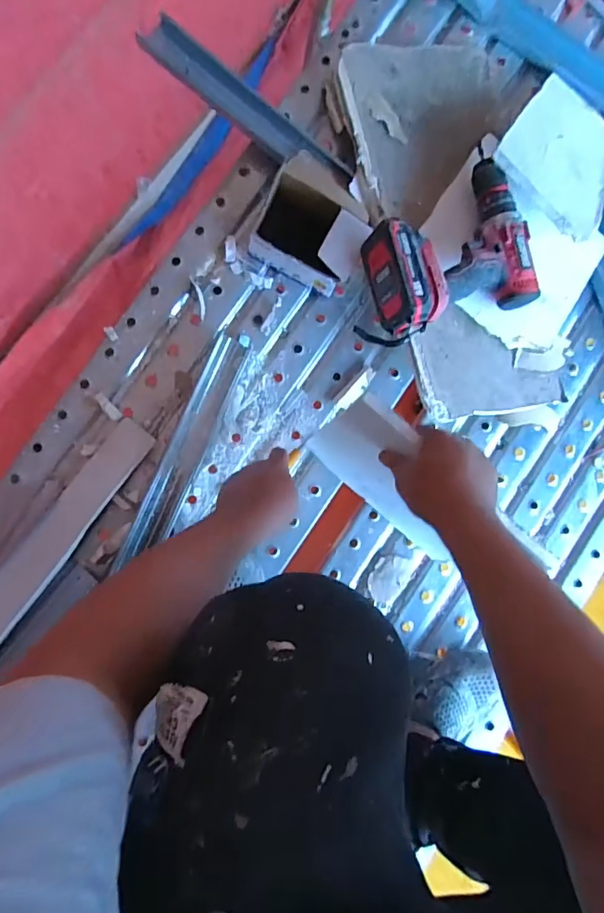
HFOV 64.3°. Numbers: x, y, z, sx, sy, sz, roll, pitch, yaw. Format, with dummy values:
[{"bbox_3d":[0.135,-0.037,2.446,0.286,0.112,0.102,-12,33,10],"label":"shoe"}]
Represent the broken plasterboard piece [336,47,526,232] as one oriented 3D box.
[{"bbox_3d":[0.162,-0.497,0.684,0.224,0.031,0.315,41,85,-6],"label":"broken plasterboard piece"}]

